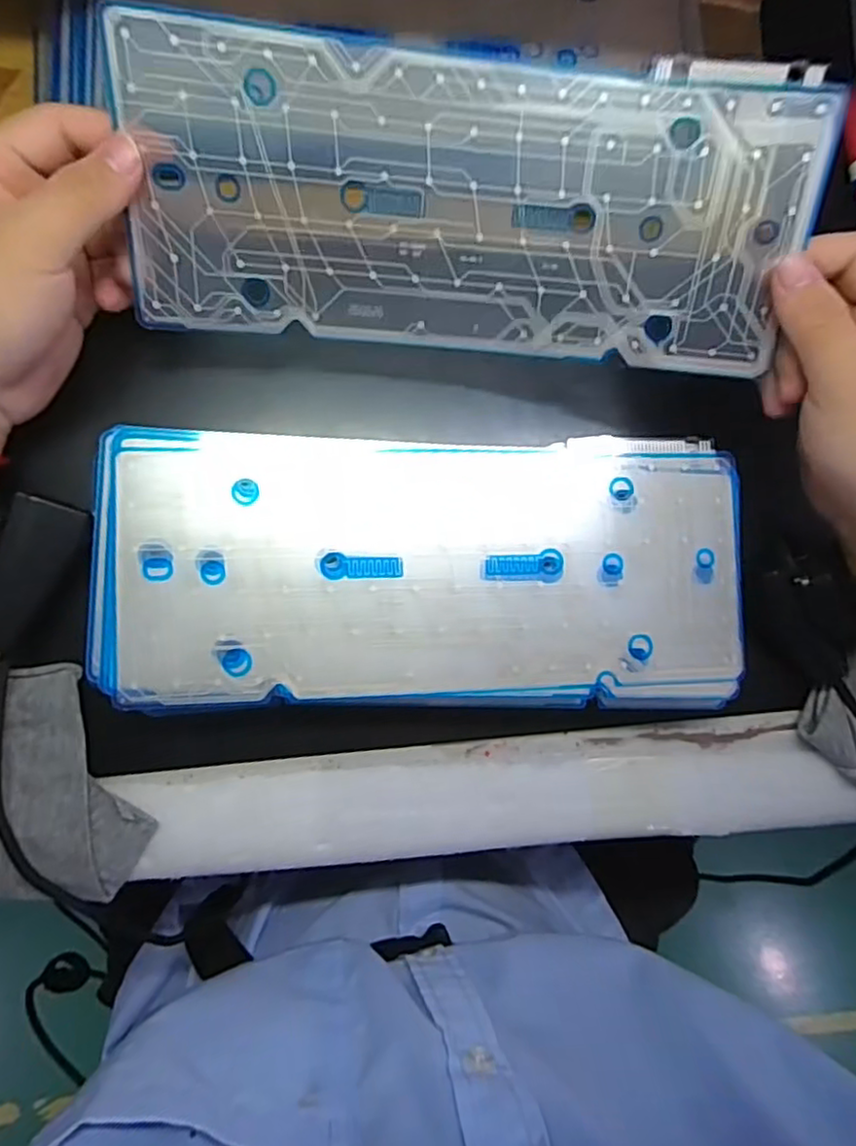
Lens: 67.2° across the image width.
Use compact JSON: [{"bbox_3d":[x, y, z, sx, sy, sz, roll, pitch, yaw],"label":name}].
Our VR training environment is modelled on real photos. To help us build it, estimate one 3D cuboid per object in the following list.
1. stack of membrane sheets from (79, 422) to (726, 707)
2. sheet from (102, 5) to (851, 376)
[{"bbox_3d":[0.003,0.000,0.291,0.287,0.010,0.122,0,86,-7],"label":"stack of membrane sheets"},{"bbox_3d":[0.018,-0.152,0.270,0.272,0.021,0.110,3,117,-3],"label":"sheet"}]

